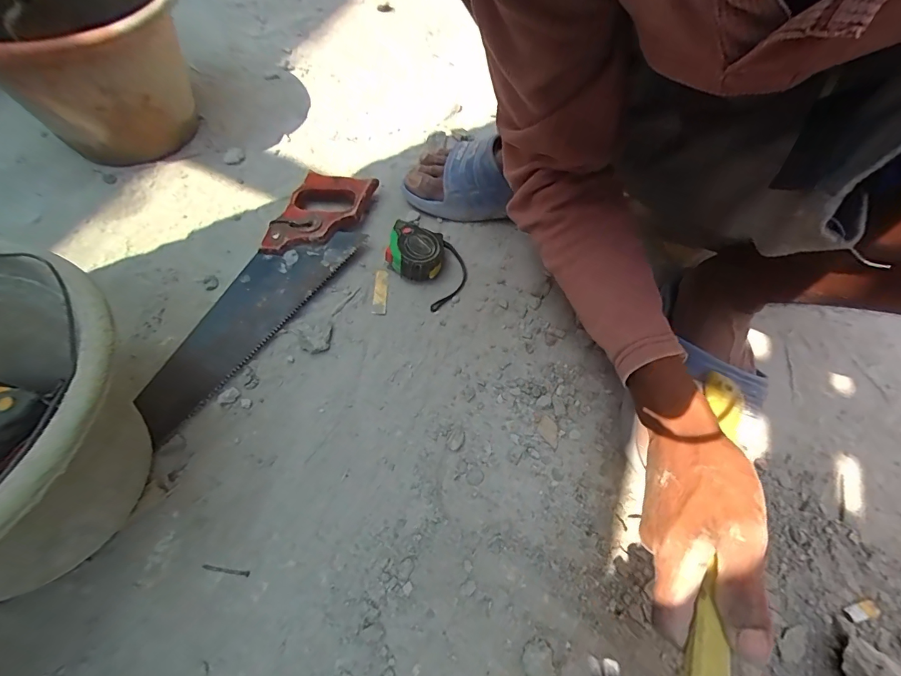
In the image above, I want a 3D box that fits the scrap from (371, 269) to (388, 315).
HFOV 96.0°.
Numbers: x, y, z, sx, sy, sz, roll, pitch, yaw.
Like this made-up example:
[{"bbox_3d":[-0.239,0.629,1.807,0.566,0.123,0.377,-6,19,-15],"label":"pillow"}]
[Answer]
[{"bbox_3d":[-0.082,-0.055,0.469,0.016,0.004,0.062,1,61,-3],"label":"scrap"}]

